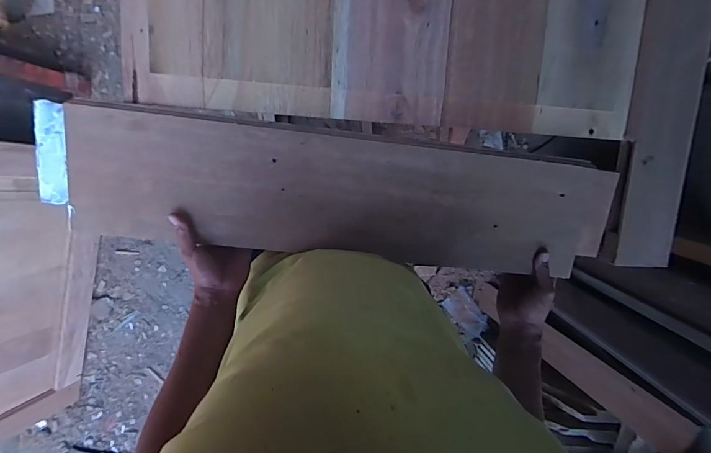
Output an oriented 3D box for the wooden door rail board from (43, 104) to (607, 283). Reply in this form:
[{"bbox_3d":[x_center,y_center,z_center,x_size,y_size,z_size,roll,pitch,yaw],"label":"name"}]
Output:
[{"bbox_3d":[-0.030,-0.048,0.579,0.883,0.032,0.190,6,97,-4],"label":"wooden door rail board"}]

